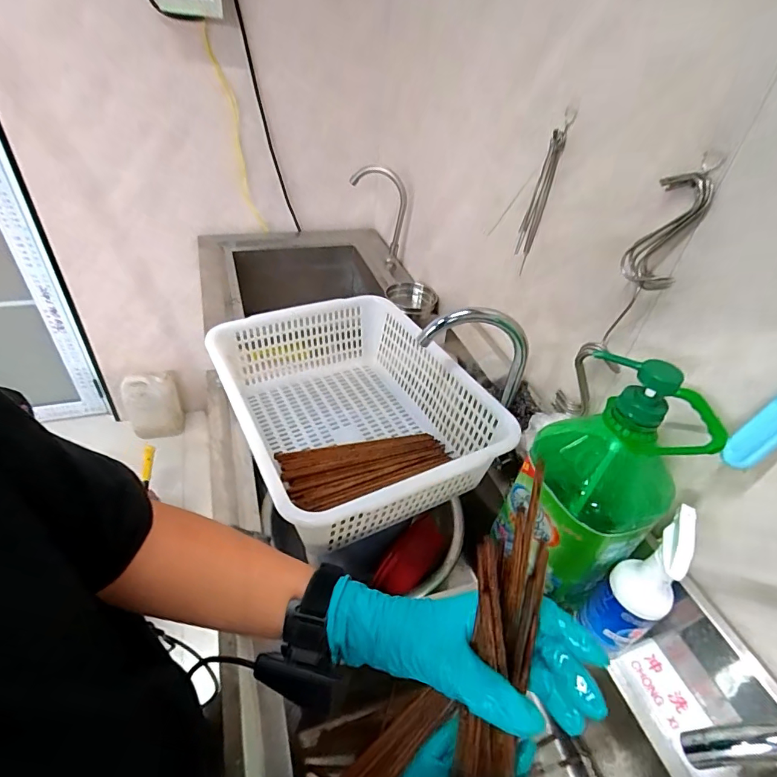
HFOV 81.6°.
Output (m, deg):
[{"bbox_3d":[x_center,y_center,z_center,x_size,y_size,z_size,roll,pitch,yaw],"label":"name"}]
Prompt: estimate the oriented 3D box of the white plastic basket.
[{"bbox_3d":[-0.066,0.037,0.777,0.361,0.152,0.461,-16,46,-25],"label":"white plastic basket"}]

